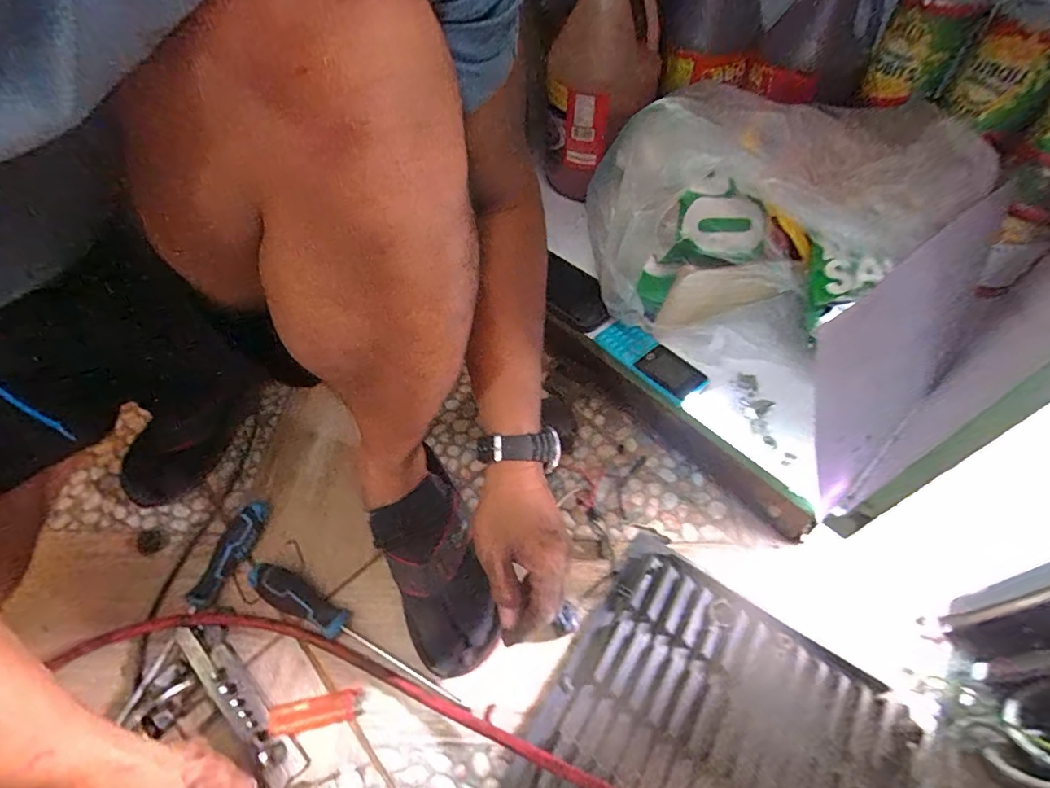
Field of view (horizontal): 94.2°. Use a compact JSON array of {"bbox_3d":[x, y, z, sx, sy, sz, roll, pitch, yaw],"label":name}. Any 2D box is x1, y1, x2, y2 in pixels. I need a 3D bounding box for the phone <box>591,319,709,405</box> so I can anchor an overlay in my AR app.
[{"bbox_3d":[0.135,-0.039,0.528,0.048,0.017,0.121,-34,60,-22],"label":"phone"}]

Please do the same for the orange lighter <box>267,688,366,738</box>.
[{"bbox_3d":[-0.186,0.285,0.437,0.078,0.017,0.023,-1,51,-24],"label":"orange lighter"}]

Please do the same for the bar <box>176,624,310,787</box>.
[{"bbox_3d":[-0.257,0.274,0.439,0.166,0.031,0.030,37,62,25],"label":"bar"}]

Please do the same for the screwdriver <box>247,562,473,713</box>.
[{"bbox_3d":[-0.174,0.228,0.474,0.269,0.035,0.037,22,57,17],"label":"screwdriver"}]

